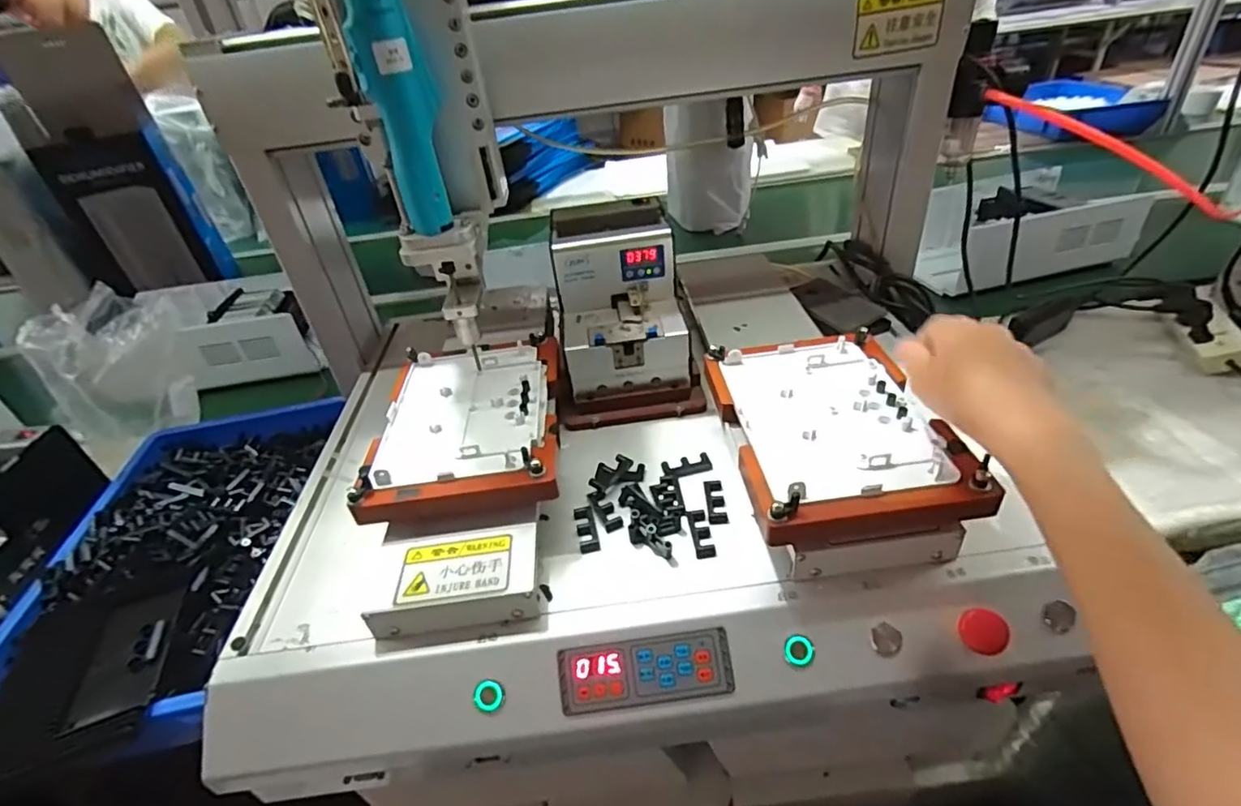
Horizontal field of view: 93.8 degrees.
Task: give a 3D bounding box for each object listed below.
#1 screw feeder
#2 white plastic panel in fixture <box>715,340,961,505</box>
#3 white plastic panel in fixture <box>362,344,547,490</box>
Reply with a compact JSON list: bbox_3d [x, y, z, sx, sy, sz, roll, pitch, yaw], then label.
[{"bbox_3d":[-0.005,-0.109,0.613,0.144,0.171,0.197,-8,36,-1],"label":"screw feeder"},{"bbox_3d":[0.166,0.006,0.468,0.136,0.008,0.182,-8,36,-1],"label":"white plastic panel in fixture"},{"bbox_3d":[-0.138,0.004,0.526,0.139,0.010,0.178,-8,36,-1],"label":"white plastic panel in fixture"}]

